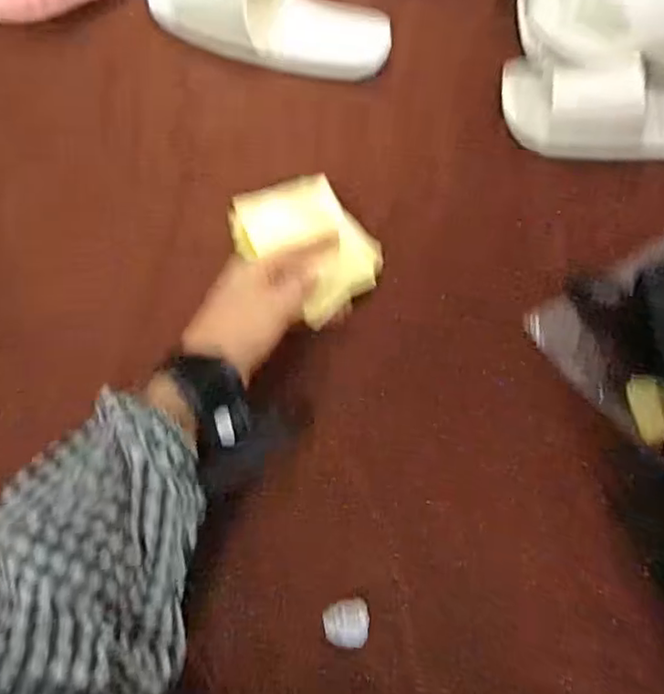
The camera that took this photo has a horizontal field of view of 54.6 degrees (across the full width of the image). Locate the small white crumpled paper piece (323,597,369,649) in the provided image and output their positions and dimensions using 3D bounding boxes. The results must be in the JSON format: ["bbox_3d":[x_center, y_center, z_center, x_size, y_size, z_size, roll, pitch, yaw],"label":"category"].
[{"bbox_3d":[0.009,0.162,0.374,0.026,0.009,0.025,-7,62,-7],"label":"small white crumpled paper piece"}]

